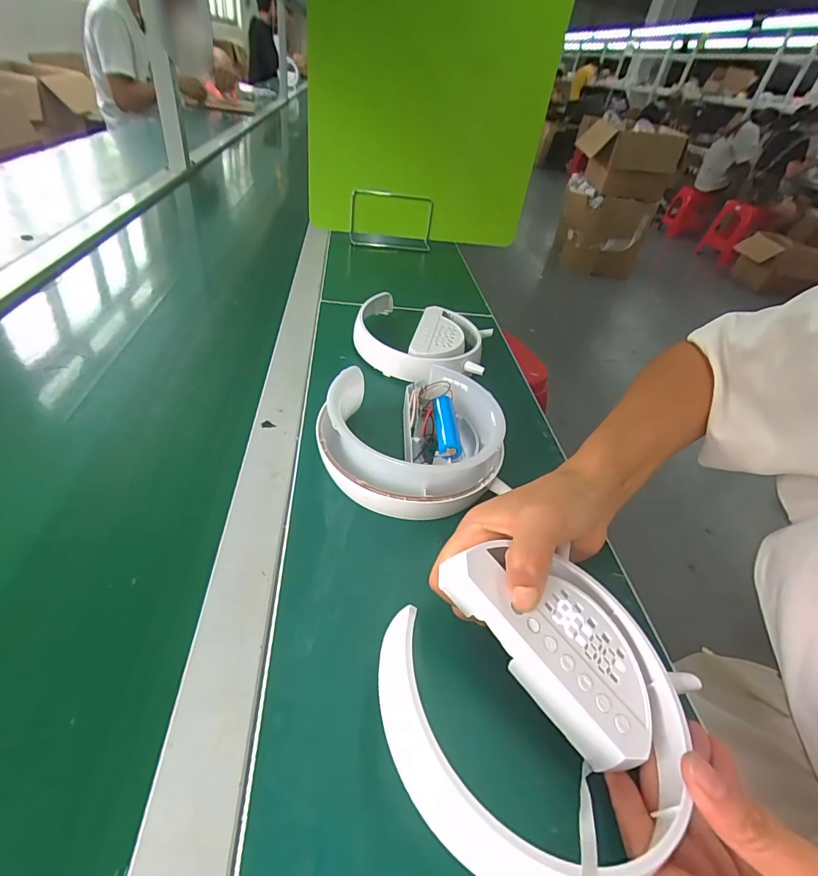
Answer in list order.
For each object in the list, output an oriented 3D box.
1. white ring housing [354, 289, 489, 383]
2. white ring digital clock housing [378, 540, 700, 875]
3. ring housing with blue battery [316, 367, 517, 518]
[{"bbox_3d":[0.014,-0.121,0.511,0.154,0.043,0.143,6,40,-5],"label":"white ring housing"},{"bbox_3d":[0.065,0.127,0.215,0.150,0.058,0.146,-28,68,-36],"label":"white ring digital clock housing"},{"bbox_3d":[0.006,-0.006,0.366,0.154,0.050,0.146,6,40,-5],"label":"ring housing with blue battery"}]

